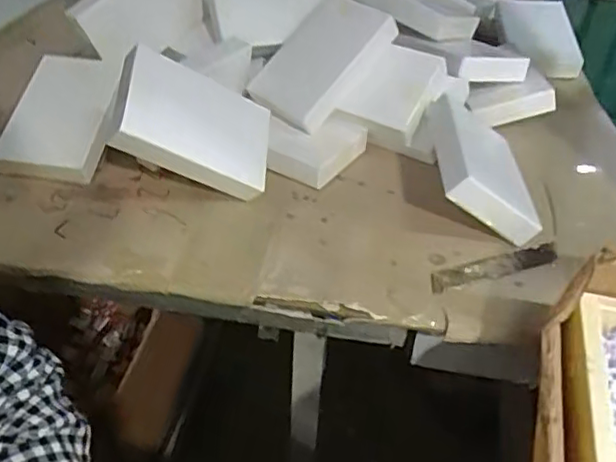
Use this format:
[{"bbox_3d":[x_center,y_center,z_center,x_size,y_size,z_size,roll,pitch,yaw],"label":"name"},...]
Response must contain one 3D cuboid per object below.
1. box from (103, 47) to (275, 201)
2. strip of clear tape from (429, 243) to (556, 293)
[{"bbox_3d":[-0.074,-0.071,0.432,0.112,0.019,0.077,22,60,-33],"label":"box"},{"bbox_3d":[0.124,0.025,0.413,0.095,0.008,0.018,-11,41,-16],"label":"strip of clear tape"}]

